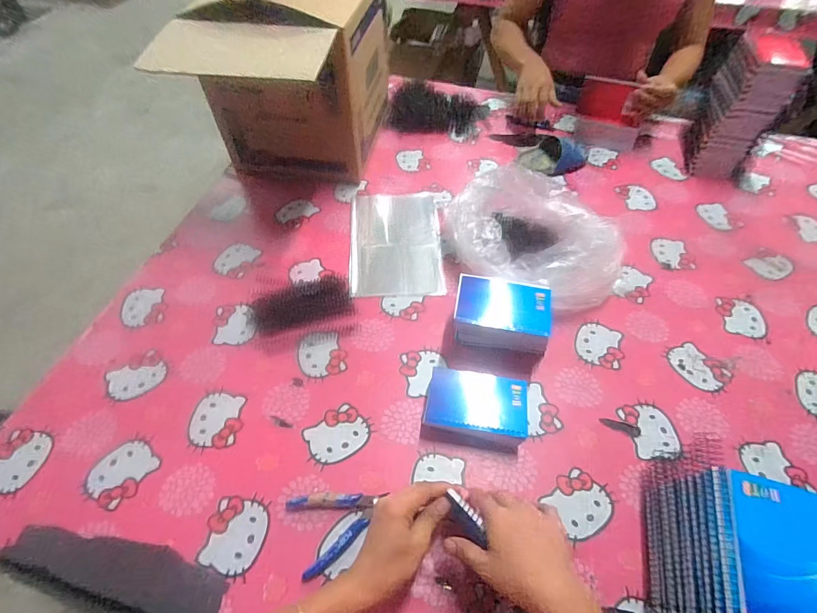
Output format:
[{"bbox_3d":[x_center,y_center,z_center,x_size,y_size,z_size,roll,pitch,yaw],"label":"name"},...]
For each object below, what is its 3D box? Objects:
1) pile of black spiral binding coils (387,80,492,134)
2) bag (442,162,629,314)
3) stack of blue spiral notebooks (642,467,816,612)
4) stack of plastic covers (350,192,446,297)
[{"bbox_3d":[0.076,-0.497,1.037,0.238,0.031,0.190,4,53,2],"label":"pile of black spiral binding coils"},{"bbox_3d":[0.207,-0.109,0.715,0.226,0.111,0.259,-20,55,-15],"label":"bag"},{"bbox_3d":[0.318,0.256,0.416,0.091,0.159,0.132,14,54,10],"label":"stack of blue spiral notebooks"},{"bbox_3d":[-0.024,-0.126,0.792,0.168,0.008,0.270,-2,52,-2],"label":"stack of plastic covers"}]

